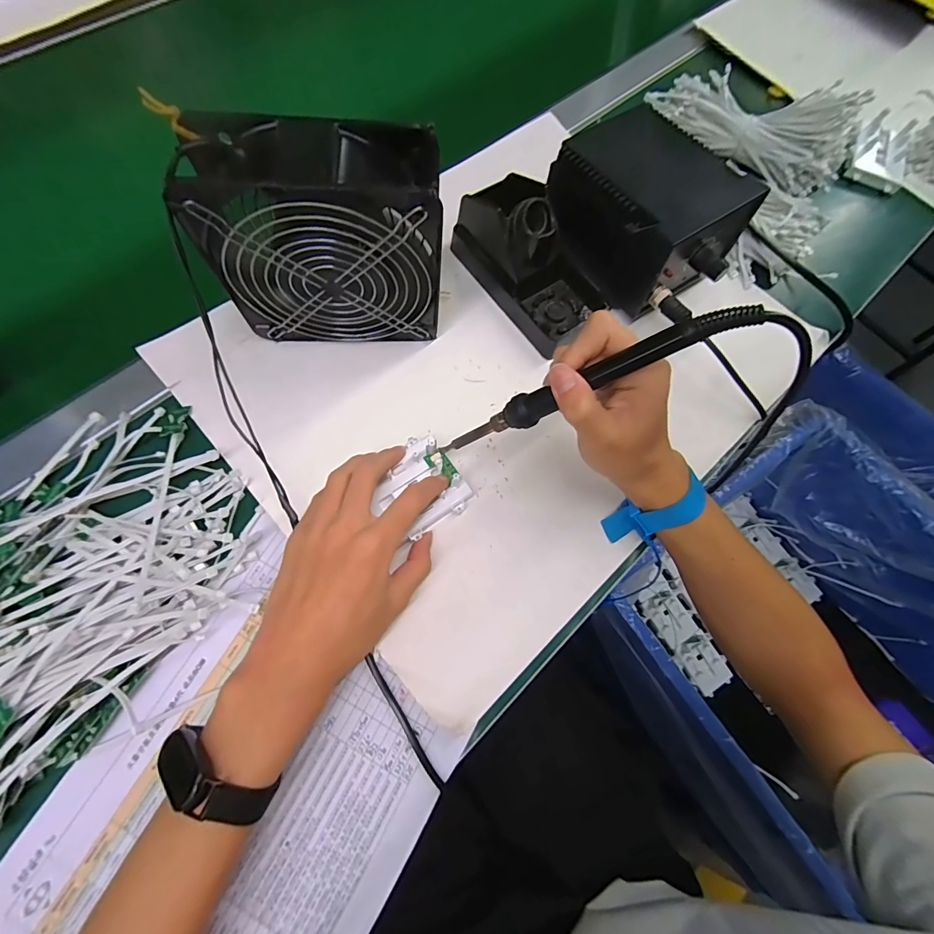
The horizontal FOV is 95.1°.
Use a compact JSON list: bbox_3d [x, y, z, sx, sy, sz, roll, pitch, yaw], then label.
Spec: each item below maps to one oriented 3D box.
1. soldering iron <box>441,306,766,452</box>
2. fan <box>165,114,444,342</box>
[{"bbox_3d":[0.060,-0.046,0.259,0.201,0.016,0.019,-22,65,39],"label":"soldering iron"},{"bbox_3d":[-0.096,-0.147,0.309,0.152,0.161,0.057,-4,71,-4],"label":"fan"}]

